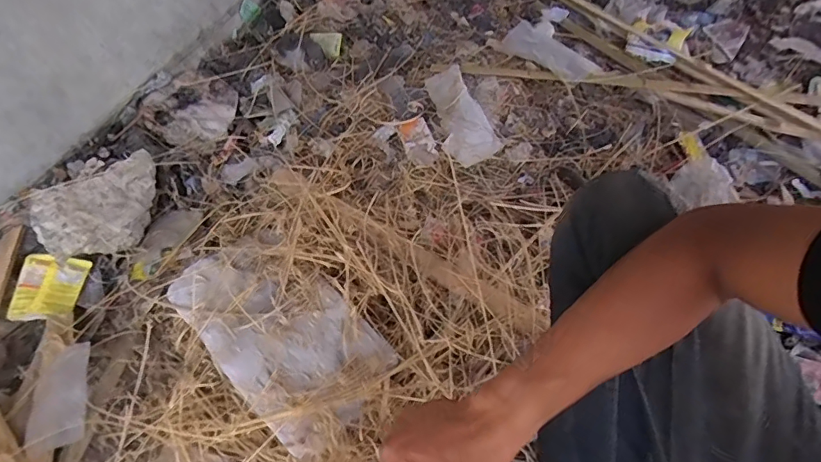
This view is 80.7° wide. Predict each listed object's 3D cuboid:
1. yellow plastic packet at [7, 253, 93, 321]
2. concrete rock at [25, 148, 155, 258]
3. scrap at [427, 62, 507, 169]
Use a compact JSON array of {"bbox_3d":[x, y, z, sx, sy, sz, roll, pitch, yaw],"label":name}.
[{"bbox_3d":[-0.653,0.103,0.874,0.097,0.044,0.121,-4,55,0],"label":"yellow plastic packet"},{"bbox_3d":[-0.582,-0.044,0.929,0.226,0.097,0.151,-35,60,-18],"label":"concrete rock"},{"bbox_3d":[0.098,-0.267,1.064,0.113,0.033,0.277,-19,56,-8],"label":"scrap"}]

